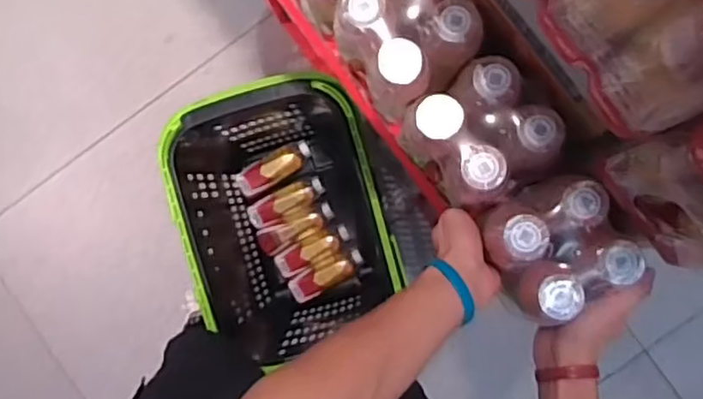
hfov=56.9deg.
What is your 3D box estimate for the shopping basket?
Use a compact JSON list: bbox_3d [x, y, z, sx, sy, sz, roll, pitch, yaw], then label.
[{"bbox_3d":[-0.123,0.041,1.369,0.387,0.415,0.501,-15,88,3],"label":"shopping basket"}]

